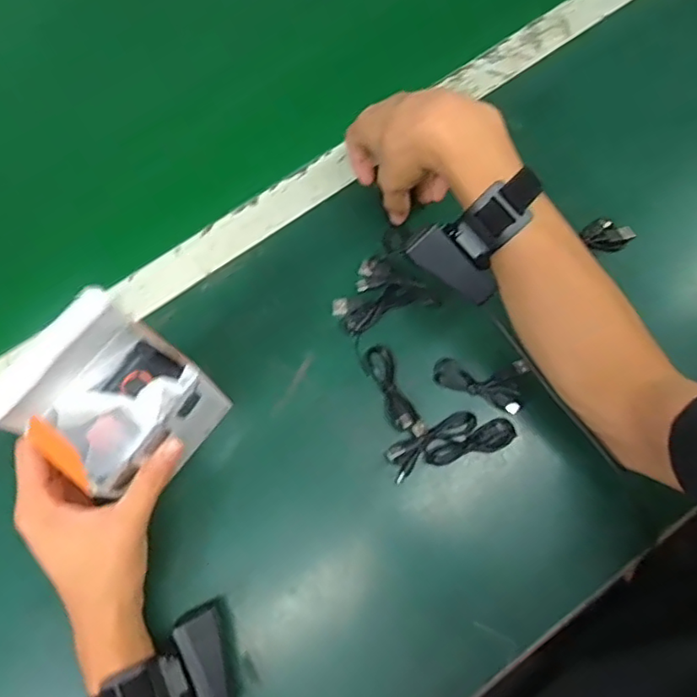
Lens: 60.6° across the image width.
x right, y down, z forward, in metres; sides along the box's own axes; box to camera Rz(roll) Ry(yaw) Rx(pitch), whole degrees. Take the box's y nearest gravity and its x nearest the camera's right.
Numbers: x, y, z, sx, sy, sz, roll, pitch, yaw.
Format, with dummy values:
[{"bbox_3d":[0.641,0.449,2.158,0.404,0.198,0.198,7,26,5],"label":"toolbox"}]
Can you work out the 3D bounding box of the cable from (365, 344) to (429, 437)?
[{"bbox_3d":[0.037,0.035,0.487,0.023,0.018,0.081,-24,76,-7],"label":"cable"}]

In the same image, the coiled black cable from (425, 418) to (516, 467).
[{"bbox_3d":[0.098,0.077,0.479,0.072,0.012,0.022,-22,75,7],"label":"coiled black cable"}]

